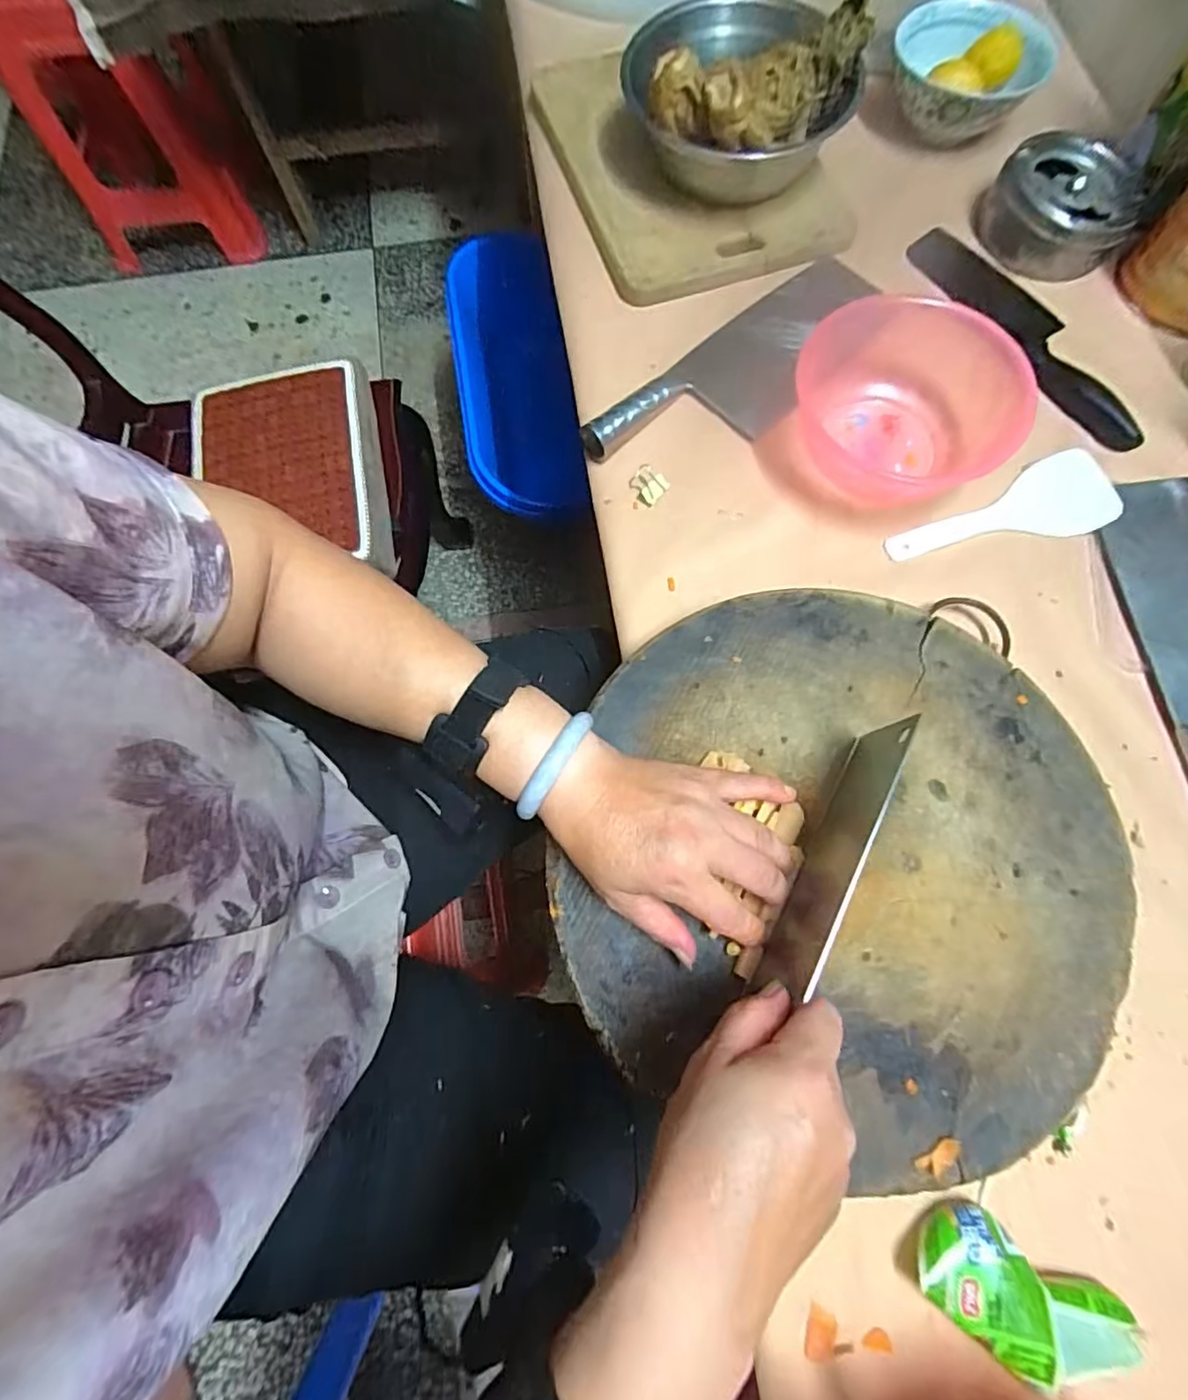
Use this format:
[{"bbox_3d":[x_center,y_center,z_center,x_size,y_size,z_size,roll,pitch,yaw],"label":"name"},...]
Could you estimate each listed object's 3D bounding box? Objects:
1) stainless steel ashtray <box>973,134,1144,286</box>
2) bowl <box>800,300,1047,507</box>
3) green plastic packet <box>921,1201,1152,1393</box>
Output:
[{"bbox_3d":[0.433,-0.460,0.546,0.123,0.046,0.114,32,77,10],"label":"stainless steel ashtray"},{"bbox_3d":[0.252,-0.238,0.478,0.172,0.059,0.159,22,75,8],"label":"bowl"},{"bbox_3d":[0.242,0.337,0.327,0.116,0.025,0.055,29,76,9],"label":"green plastic packet"}]

